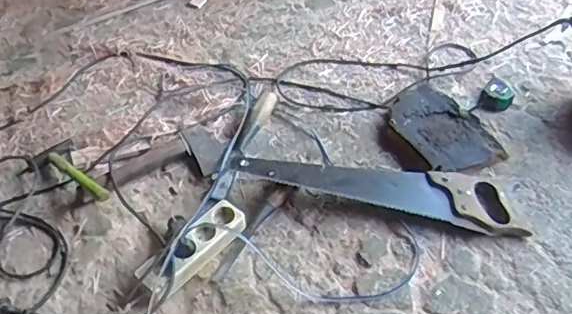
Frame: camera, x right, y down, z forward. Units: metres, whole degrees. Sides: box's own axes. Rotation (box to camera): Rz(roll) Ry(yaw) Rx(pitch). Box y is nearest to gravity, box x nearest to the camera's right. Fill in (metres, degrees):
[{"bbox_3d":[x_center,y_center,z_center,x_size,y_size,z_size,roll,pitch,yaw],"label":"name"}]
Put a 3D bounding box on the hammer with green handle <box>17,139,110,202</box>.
[{"bbox_3d":[-0.390,0.030,1.009,0.240,0.025,0.106,24,49,41],"label":"hammer with green handle"}]

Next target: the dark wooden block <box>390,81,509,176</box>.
[{"bbox_3d":[0.306,-0.059,1.128,0.175,0.031,0.248,-17,49,-16],"label":"dark wooden block"}]

